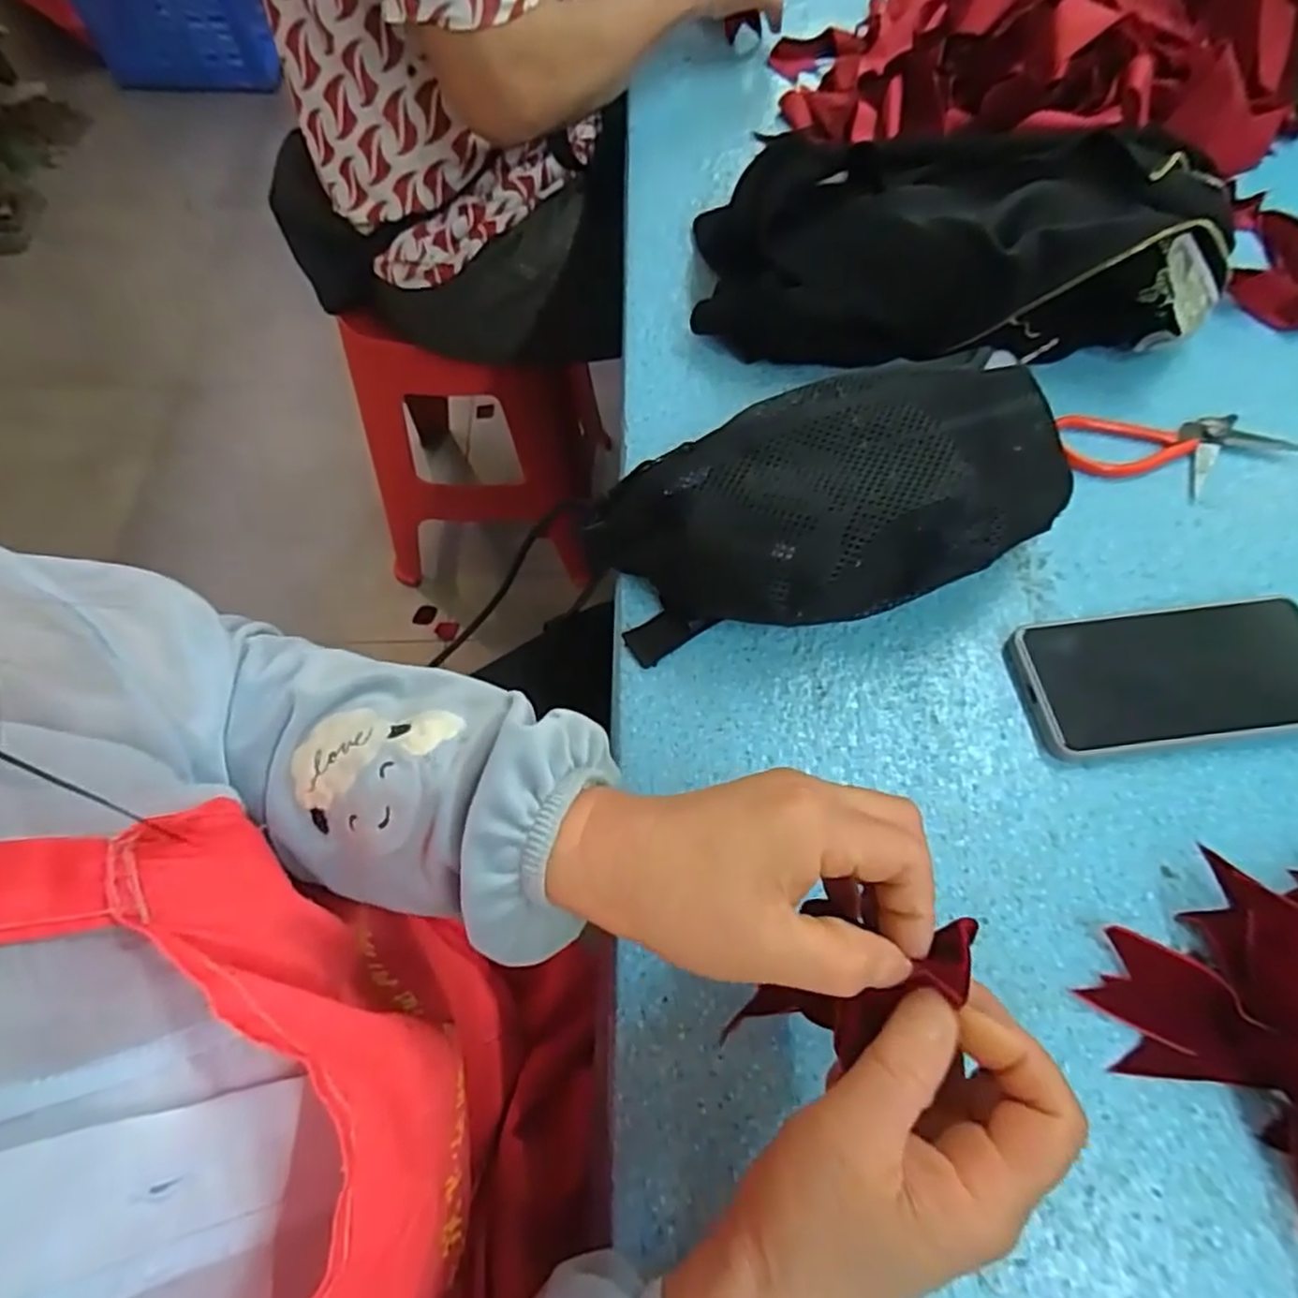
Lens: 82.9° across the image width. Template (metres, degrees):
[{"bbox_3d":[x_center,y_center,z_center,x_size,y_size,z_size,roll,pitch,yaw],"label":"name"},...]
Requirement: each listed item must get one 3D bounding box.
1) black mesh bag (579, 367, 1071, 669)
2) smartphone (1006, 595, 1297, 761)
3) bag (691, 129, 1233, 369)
[{"bbox_3d":[0.089,-0.070,0.396,0.232,0.101,0.108,-14,63,-7],"label":"black mesh bag"},{"bbox_3d":[0.281,0.013,0.393,0.157,0.016,0.077,-6,65,3],"label":"smartphone"},{"bbox_3d":[0.209,-0.270,0.501,0.340,0.098,0.134,4,63,2],"label":"bag"}]

